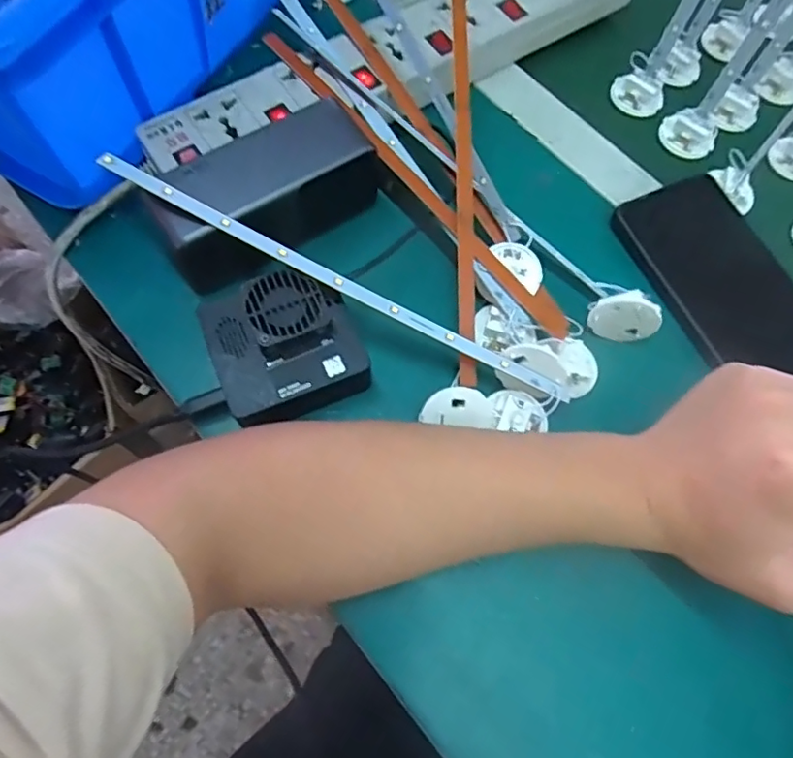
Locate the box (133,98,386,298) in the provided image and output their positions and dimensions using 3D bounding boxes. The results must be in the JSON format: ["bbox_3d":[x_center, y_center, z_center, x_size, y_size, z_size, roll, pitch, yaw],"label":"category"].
[{"bbox_3d":[-0.079,-0.112,0.337,0.132,0.058,0.055,-35,74,-16],"label":"box"}]

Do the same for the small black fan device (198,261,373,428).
[{"bbox_3d":[-0.060,-0.018,0.306,0.076,0.040,0.072,-22,71,-12],"label":"small black fan device"}]

